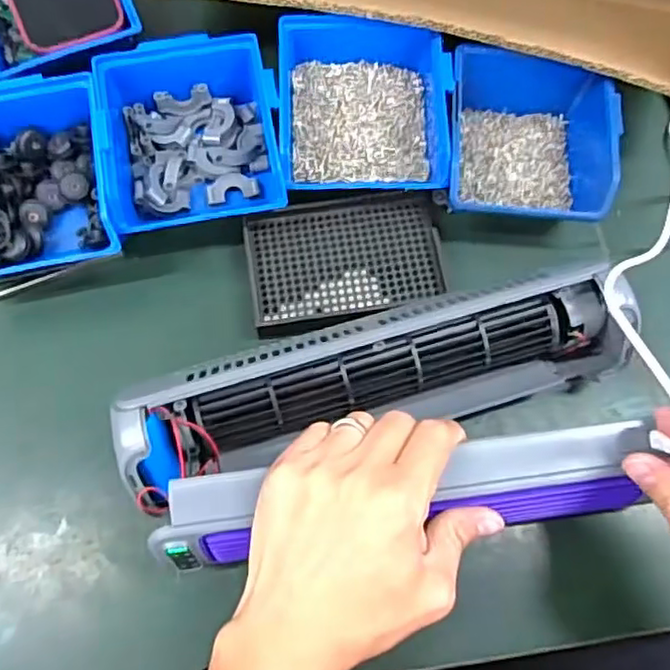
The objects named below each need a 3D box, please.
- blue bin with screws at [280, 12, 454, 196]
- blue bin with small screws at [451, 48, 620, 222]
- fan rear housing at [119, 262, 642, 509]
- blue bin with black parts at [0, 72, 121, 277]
[{"bbox_3d":[0.021,-0.165,0.465,0.118,0.055,0.133,1,74,2],"label":"blue bin with screws"},{"bbox_3d":[0.137,-0.143,0.462,0.114,0.055,0.133,4,74,3],"label":"blue bin with small screws"},{"bbox_3d":[0.029,0.026,0.390,0.304,0.070,0.065,-14,75,-8],"label":"fan rear housing"},{"bbox_3d":[-0.211,-0.110,0.446,0.117,0.059,0.144,-13,74,-3],"label":"blue bin with black parts"}]

